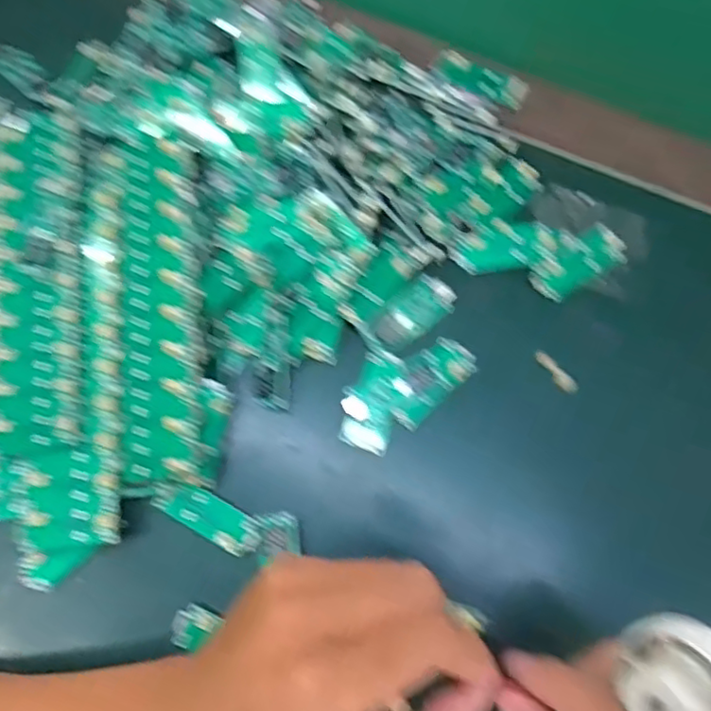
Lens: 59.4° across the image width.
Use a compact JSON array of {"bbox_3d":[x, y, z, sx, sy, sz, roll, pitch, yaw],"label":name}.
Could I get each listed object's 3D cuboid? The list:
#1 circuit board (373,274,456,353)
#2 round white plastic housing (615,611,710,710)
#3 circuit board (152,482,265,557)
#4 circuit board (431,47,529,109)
[{"bbox_3d":[0.031,-0.022,0.326,0.046,0.004,0.023,-43,78,-11],"label":"circuit board"},{"bbox_3d":[0.105,0.104,0.193,0.039,0.021,0.036,0,73,0],"label":"round white plastic housing"},{"bbox_3d":[-0.072,0.079,0.305,0.053,0.008,0.019,29,76,8],"label":"circuit board"},{"bbox_3d":[0.075,-0.163,0.370,0.056,0.006,0.020,25,86,0],"label":"circuit board"}]

